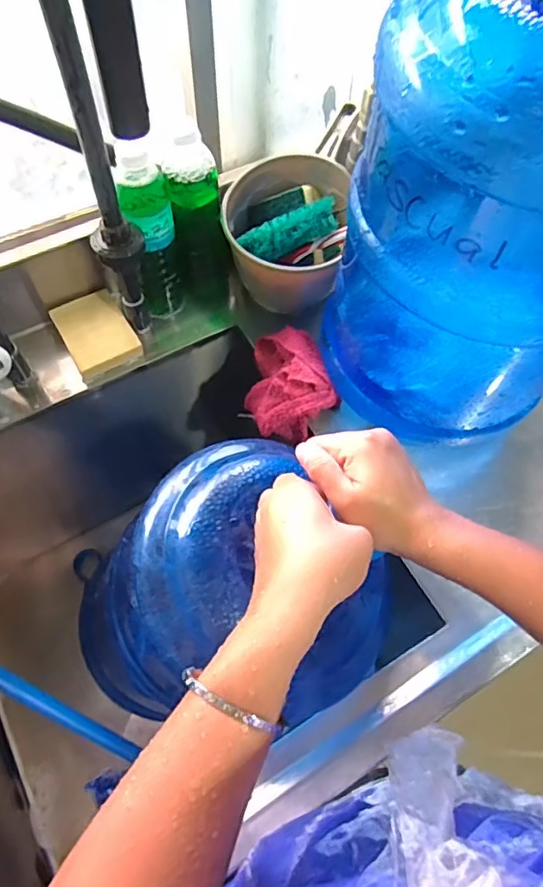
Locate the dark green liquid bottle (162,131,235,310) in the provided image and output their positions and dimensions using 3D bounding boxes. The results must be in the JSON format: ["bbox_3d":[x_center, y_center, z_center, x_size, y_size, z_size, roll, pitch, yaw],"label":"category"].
[{"bbox_3d":[-0.082,-0.247,0.625,0.065,0.194,0.064,-6,63,-4],"label":"dark green liquid bottle"}]

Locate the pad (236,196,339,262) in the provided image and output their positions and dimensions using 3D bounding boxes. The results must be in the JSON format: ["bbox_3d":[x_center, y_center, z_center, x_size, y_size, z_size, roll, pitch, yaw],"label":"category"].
[{"bbox_3d":[0.021,-0.247,0.634,0.114,0.034,0.036,-20,63,7],"label":"pad"}]

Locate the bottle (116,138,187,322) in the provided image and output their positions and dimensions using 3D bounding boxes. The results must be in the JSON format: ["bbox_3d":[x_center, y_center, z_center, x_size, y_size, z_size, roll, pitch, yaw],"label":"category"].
[{"bbox_3d":[-0.127,-0.223,0.610,0.058,0.199,0.049,-10,63,-6],"label":"bottle"}]

